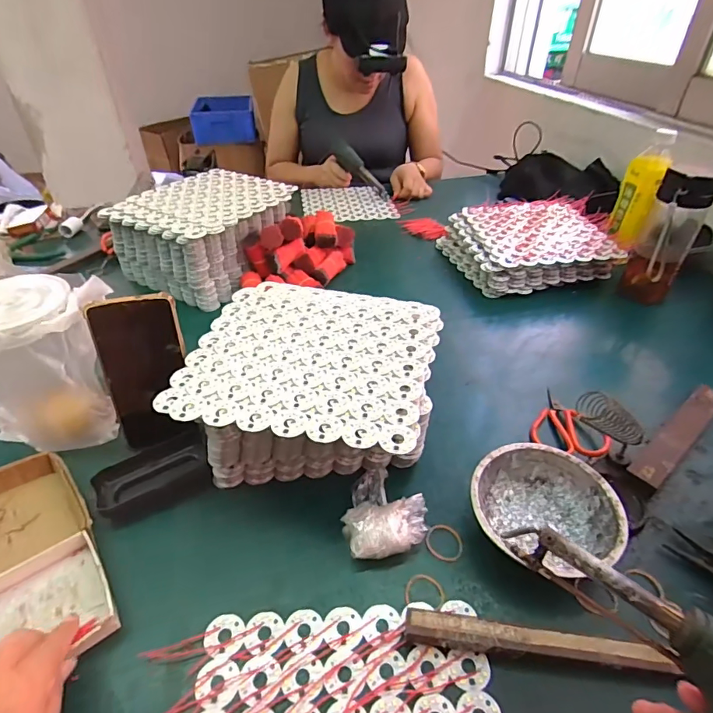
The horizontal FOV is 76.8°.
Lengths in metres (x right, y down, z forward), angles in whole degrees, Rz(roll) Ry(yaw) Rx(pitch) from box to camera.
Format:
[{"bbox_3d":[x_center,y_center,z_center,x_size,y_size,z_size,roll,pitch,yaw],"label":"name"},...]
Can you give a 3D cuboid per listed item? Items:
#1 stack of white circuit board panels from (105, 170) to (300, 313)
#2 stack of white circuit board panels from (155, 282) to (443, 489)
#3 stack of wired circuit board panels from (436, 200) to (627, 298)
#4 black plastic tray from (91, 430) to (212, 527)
[{"bbox_3d":[-0.262,-0.225,0.802,0.213,0.111,0.259,24,45,26],"label":"stack of white circuit board panels"},{"bbox_3d":[-0.041,0.028,0.500,0.242,0.102,0.245,7,38,9],"label":"stack of white circuit board panels"},{"bbox_3d":[0.313,-0.212,0.826,0.272,0.057,0.238,-5,40,-6],"label":"stack of wired circuit board panels"},{"bbox_3d":[-0.203,0.122,0.461,0.109,0.019,0.063,-23,45,-26],"label":"black plastic tray"}]

